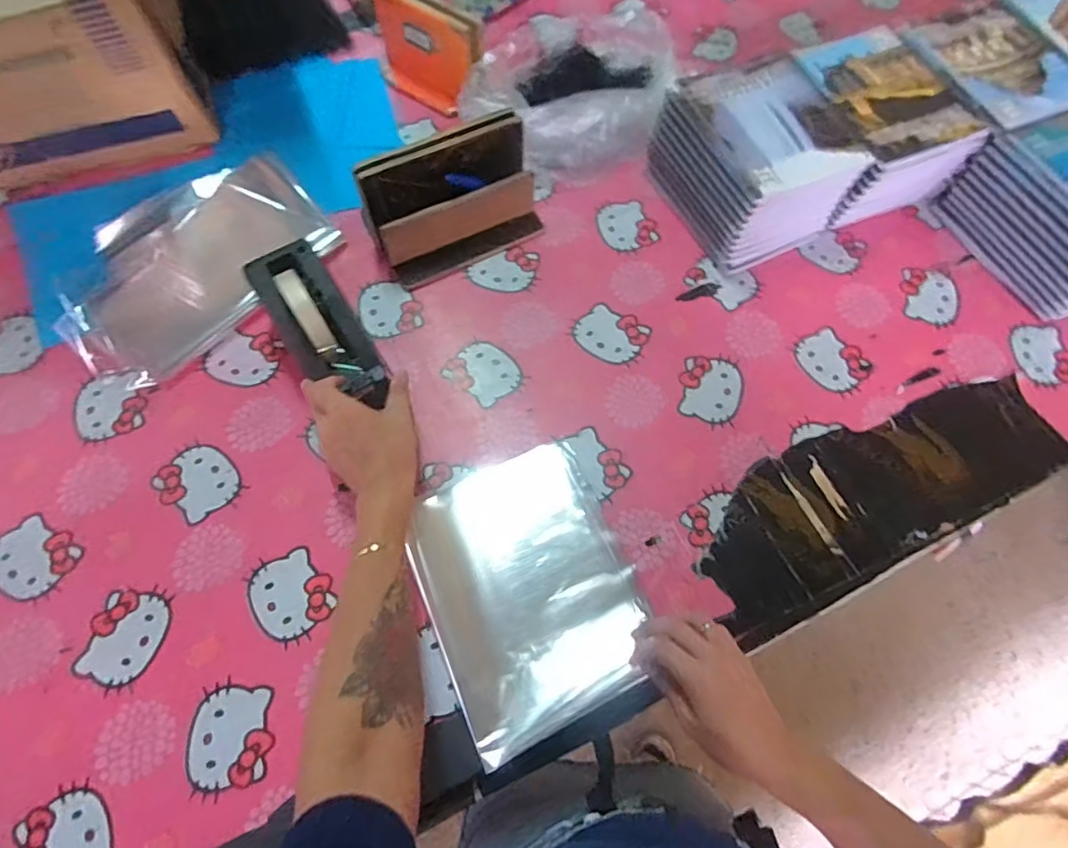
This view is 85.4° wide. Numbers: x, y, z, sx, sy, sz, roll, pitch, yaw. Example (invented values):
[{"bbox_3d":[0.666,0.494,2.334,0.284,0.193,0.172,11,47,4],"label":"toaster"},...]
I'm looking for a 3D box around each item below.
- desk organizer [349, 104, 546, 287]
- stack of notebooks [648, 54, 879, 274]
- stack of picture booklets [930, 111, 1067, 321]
[{"bbox_3d":[-0.089,-0.261,0.675,0.206,0.116,0.095,-26,70,-12],"label":"desk organizer"},{"bbox_3d":[0.264,-0.317,0.708,0.172,0.119,0.196,-23,69,-11],"label":"stack of notebooks"},{"bbox_3d":[0.632,-0.256,0.681,0.174,0.115,0.210,-29,71,-13],"label":"stack of picture booklets"}]

